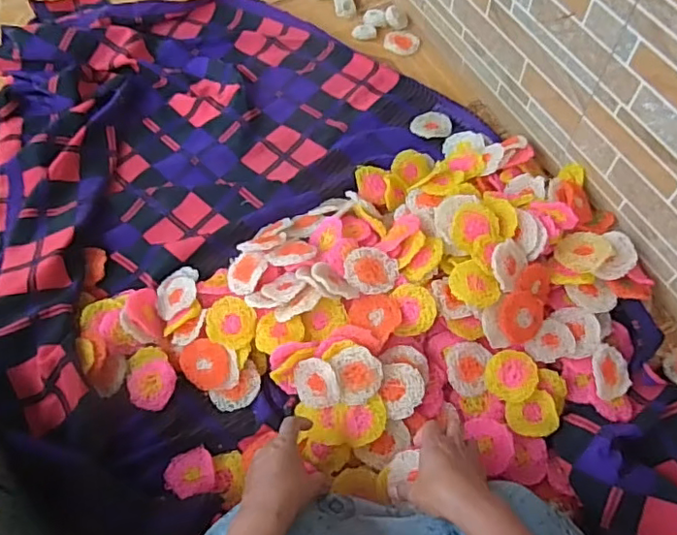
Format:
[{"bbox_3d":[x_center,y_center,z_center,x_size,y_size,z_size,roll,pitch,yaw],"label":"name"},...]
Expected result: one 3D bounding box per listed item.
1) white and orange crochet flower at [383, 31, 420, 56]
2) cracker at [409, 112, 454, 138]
[{"bbox_3d":[0.118,-0.419,1.074,0.064,0.006,0.060,-1,60,1],"label":"white and orange crochet flower"},{"bbox_3d":[0.157,-0.241,0.974,0.067,0.013,0.048,6,61,5],"label":"cracker"}]

